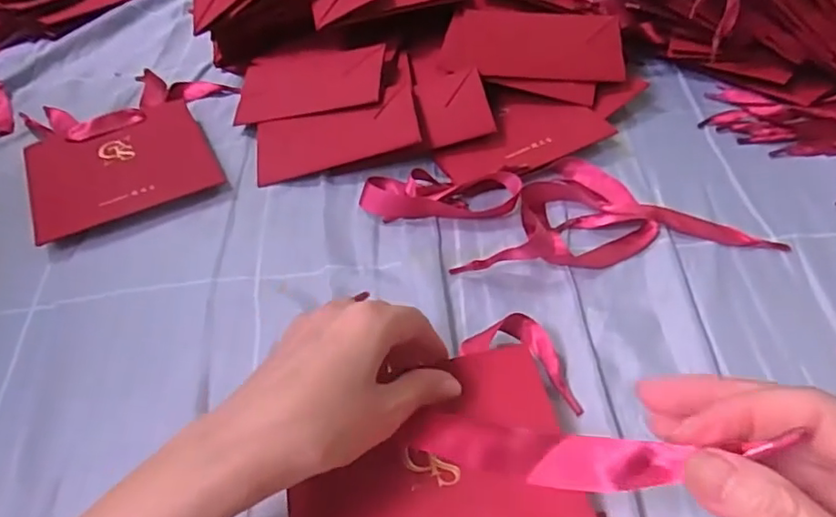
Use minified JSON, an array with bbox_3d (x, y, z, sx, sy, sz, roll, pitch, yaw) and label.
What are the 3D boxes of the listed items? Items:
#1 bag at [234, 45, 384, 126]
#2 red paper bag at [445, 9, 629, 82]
[{"bbox_3d":[-0.096,-0.160,0.520,0.135,0.006,0.082,-4,60,15],"label":"bag"},{"bbox_3d":[0.105,-0.193,0.528,0.159,0.010,0.079,4,68,-1],"label":"red paper bag"}]

